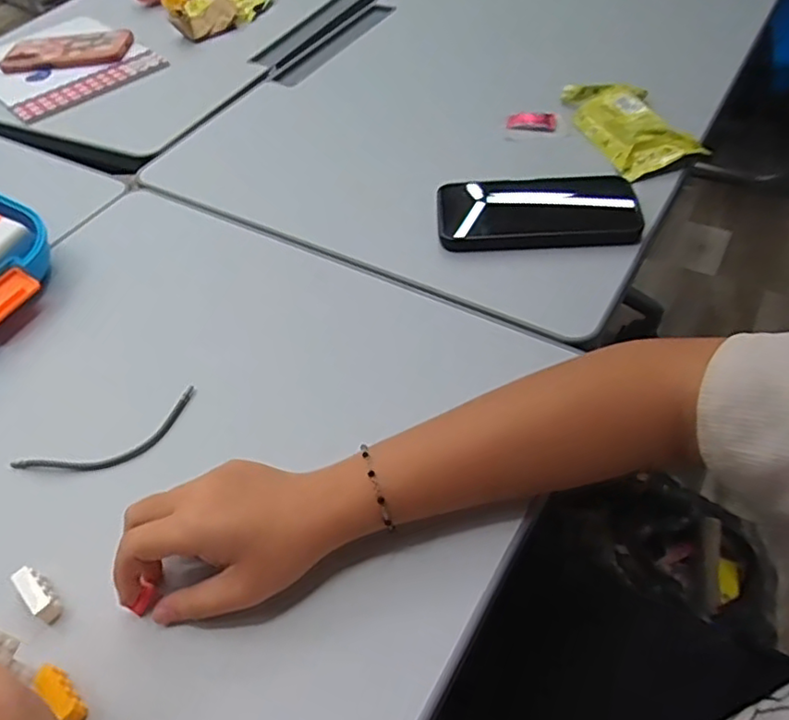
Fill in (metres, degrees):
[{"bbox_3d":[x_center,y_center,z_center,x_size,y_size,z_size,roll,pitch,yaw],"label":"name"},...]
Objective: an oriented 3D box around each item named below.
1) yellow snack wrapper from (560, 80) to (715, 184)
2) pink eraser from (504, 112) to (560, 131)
[{"bbox_3d":[0.238,-0.248,0.652,0.084,0.027,0.159,-20,51,-10],"label":"yellow snack wrapper"},{"bbox_3d":[0.148,-0.257,0.677,0.054,0.018,0.022,11,52,15],"label":"pink eraser"}]

